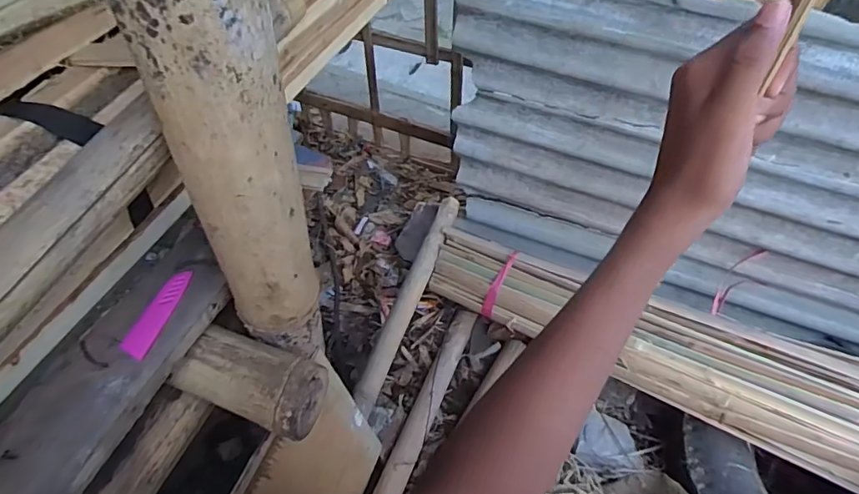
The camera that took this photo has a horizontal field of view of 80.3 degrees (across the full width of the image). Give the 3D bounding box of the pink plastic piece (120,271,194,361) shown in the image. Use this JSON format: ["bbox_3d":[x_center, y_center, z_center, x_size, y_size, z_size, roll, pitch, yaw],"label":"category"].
[{"bbox_3d":[-0.264,0.062,0.496,0.024,0.011,0.100,11,54,5],"label":"pink plastic piece"}]

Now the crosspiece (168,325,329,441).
[{"bbox_3d":[-0.182,0.141,0.536,0.134,0.065,0.075,20,55,11],"label":"crosspiece"}]

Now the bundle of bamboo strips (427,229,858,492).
[{"bbox_3d":[0.432,0.188,0.900,0.963,0.063,0.199,18,79,24],"label":"bundle of bamboo strips"}]

